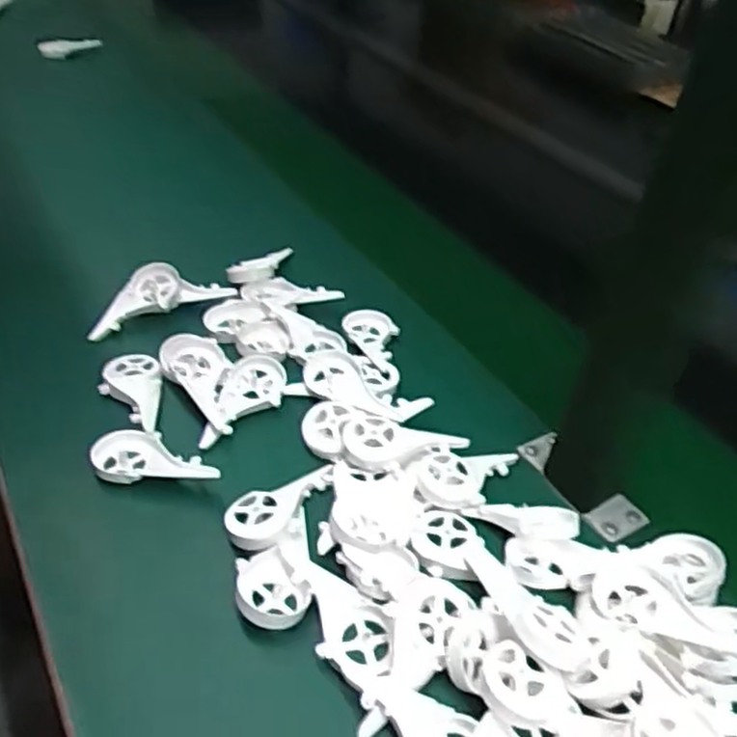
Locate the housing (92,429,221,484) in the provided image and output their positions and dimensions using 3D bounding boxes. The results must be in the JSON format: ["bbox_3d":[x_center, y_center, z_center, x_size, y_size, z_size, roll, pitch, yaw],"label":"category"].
[{"bbox_3d":[-0.150,0.063,0.506,0.092,0.019,0.044,5,40,-3],"label":"housing"}]

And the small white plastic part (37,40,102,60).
[{"bbox_3d":[-0.461,-0.496,1.096,0.103,0.029,0.015,-3,40,13],"label":"small white plastic part"}]

